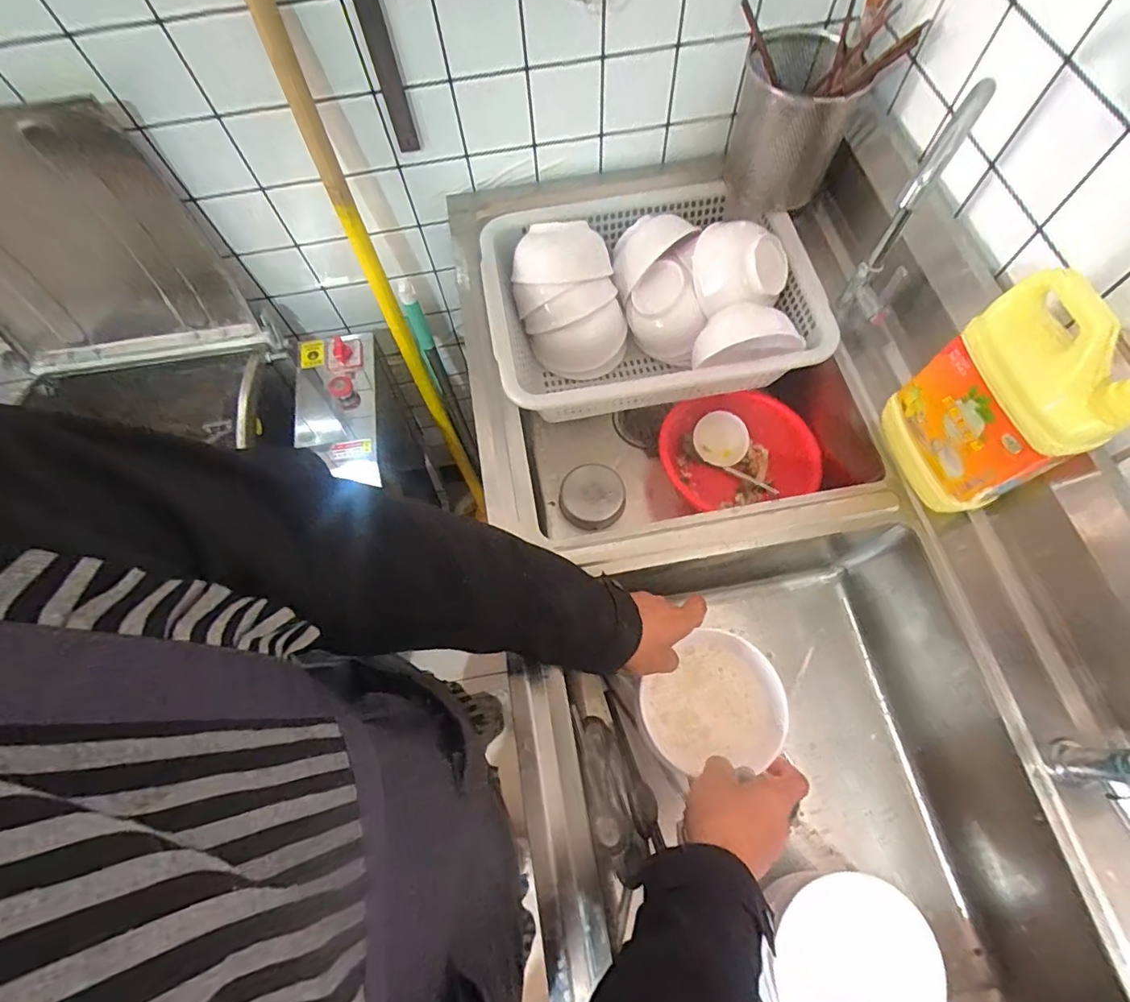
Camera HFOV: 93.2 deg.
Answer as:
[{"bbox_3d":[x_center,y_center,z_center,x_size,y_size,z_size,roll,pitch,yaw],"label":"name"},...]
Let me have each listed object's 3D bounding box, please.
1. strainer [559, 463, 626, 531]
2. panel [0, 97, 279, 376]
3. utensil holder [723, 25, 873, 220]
[{"bbox_3d":[0.045,-0.003,0.804,0.092,0.049,0.096,-35,70,-12],"label":"strainer"},{"bbox_3d":[-0.734,-0.348,0.769,0.384,0.356,0.097,-5,67,0],"label":"panel"},{"bbox_3d":[0.304,-0.518,0.749,0.129,0.159,0.144,-4,67,1],"label":"utensil holder"}]

